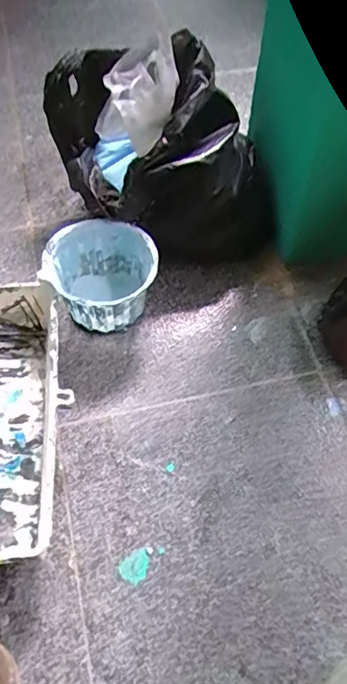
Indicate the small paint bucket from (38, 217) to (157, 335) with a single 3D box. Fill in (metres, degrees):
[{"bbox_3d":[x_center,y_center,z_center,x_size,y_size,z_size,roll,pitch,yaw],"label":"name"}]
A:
[{"bbox_3d":[-0.082,-0.074,0.633,0.120,0.085,0.111,0,56,-1],"label":"small paint bucket"}]

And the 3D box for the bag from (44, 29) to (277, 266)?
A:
[{"bbox_3d":[-0.013,-0.228,0.666,0.229,0.197,0.251,-24,60,-16],"label":"bag"}]

